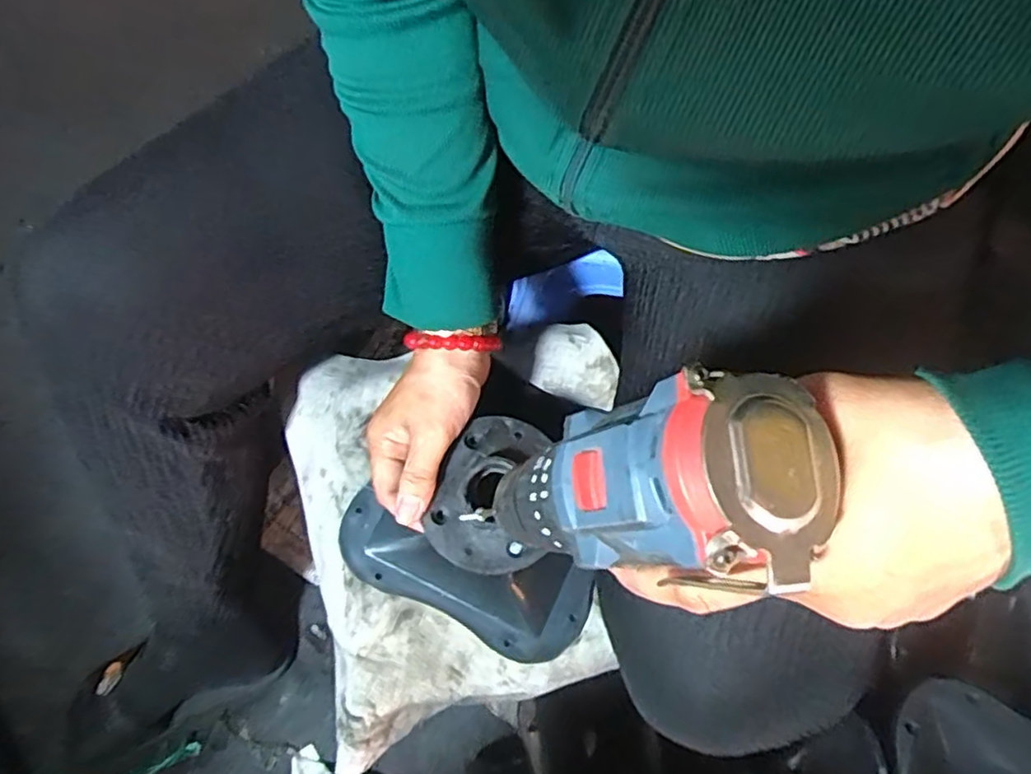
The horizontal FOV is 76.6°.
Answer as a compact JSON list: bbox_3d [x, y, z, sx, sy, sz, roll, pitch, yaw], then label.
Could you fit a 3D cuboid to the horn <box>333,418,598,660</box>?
[{"bbox_3d":[-0.023,0.095,0.440,0.181,0.083,0.136,26,77,4],"label":"horn"}]

